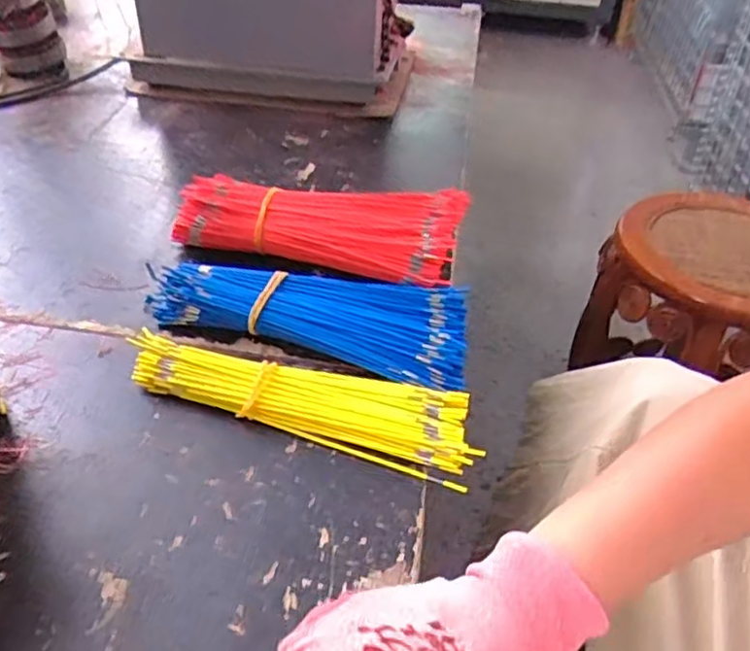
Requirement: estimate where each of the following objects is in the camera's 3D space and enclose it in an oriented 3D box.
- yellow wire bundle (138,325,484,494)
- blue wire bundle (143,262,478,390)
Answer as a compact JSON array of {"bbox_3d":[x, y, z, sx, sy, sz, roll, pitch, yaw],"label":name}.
[{"bbox_3d":[-0.050,0.049,0.479,0.245,0.023,0.065,15,41,14],"label":"yellow wire bundle"},{"bbox_3d":[-0.046,-0.013,0.543,0.253,0.038,0.102,14,41,13],"label":"blue wire bundle"}]

